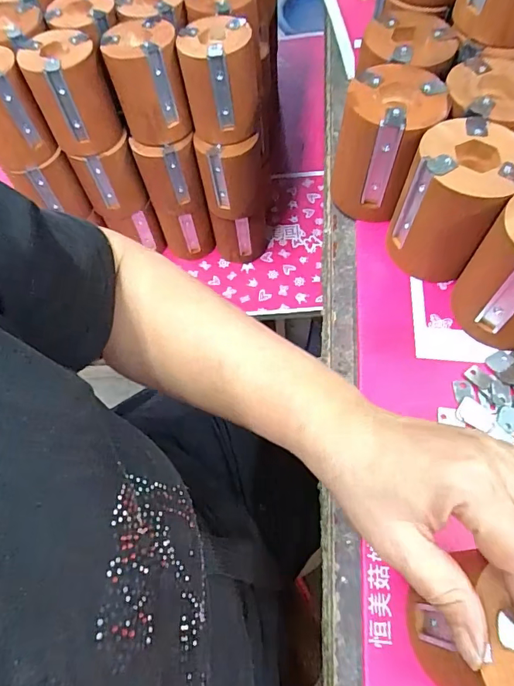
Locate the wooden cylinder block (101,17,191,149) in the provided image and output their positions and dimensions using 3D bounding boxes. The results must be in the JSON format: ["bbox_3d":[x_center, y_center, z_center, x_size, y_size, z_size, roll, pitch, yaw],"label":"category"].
[{"bbox_3d":[-0.122,-0.295,0.518,0.077,0.102,0.075,-8,62,-1],"label":"wooden cylinder block"}]

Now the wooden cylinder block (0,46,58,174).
[{"bbox_3d":[-0.290,-0.263,0.509,0.075,0.102,0.082,-35,66,-14],"label":"wooden cylinder block"}]

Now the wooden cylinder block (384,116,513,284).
[{"bbox_3d":[0.157,-0.111,0.366,0.073,0.099,0.079,31,68,17],"label":"wooden cylinder block"}]

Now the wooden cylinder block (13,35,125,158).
[{"bbox_3d":[-0.206,-0.279,0.510,0.079,0.100,0.078,-20,63,-8],"label":"wooden cylinder block"}]

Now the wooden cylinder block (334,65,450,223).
[{"bbox_3d":[0.114,-0.174,0.397,0.072,0.100,0.079,20,65,13],"label":"wooden cylinder block"}]

